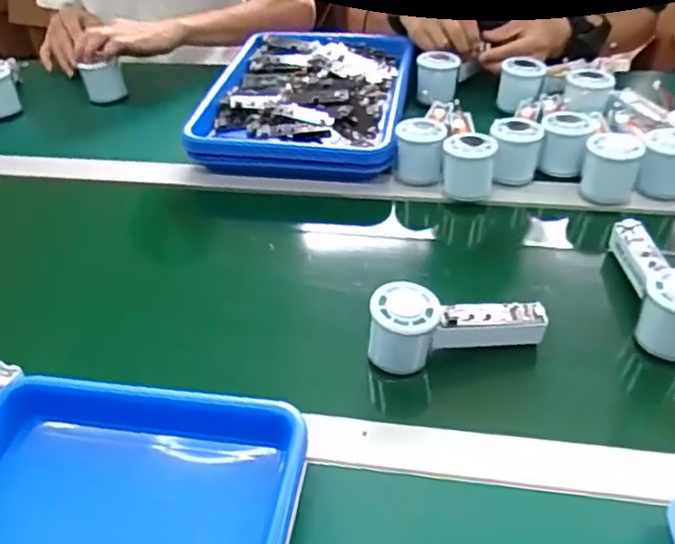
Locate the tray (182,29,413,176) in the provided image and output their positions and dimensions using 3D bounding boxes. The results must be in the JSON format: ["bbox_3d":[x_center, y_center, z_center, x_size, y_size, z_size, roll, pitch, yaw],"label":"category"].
[{"bbox_3d":[-0.036,-0.243,0.857,0.258,0.041,0.321,4,42,9],"label":"tray"}]

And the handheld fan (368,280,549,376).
[{"bbox_3d":[0.103,0.045,0.536,0.149,0.060,0.047,-3,41,2],"label":"handheld fan"}]

